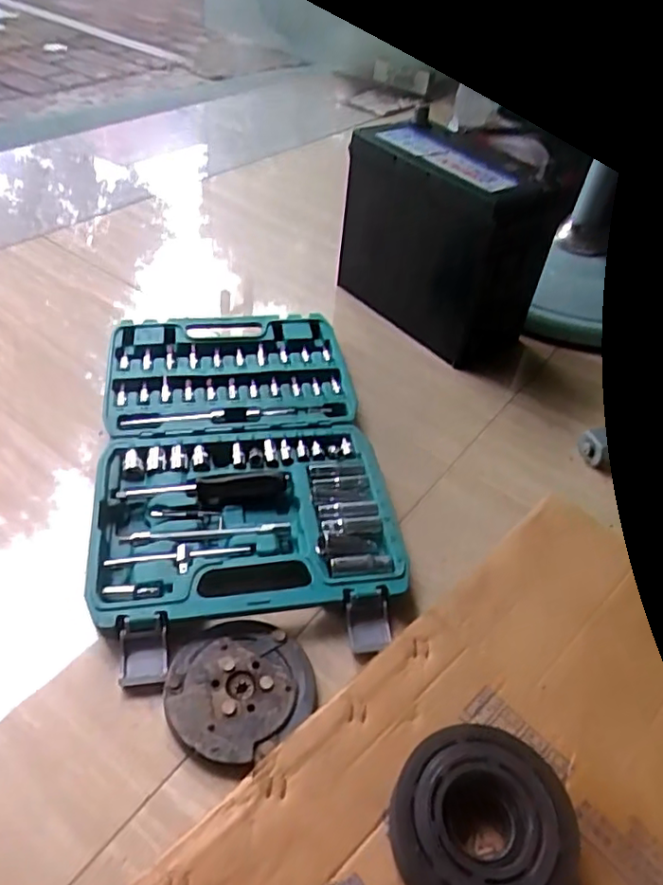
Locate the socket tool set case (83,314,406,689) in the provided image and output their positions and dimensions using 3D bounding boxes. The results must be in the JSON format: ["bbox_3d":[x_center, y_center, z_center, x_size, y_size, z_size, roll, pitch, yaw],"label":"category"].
[{"bbox_3d":[-0.088,0.007,0.597,0.244,0.033,0.415,-4,43,-9],"label":"socket tool set case"}]

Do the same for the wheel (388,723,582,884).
[{"bbox_3d":[0.087,0.225,0.369,0.101,0.036,0.101,3,42,-2],"label":"wheel"}]

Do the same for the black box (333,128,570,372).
[{"bbox_3d":[0.128,-0.254,0.781,0.115,0.208,0.247,-28,54,-30],"label":"black box"}]

